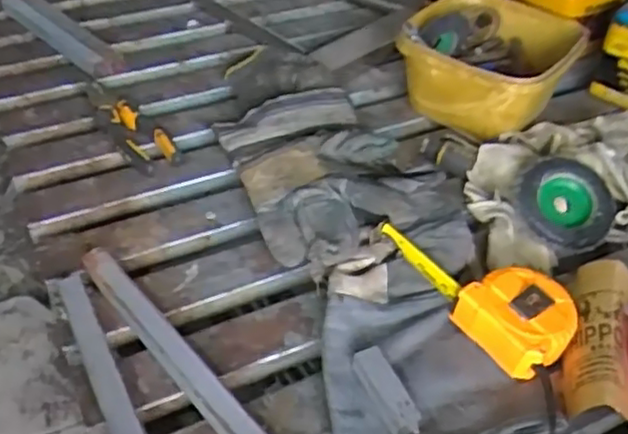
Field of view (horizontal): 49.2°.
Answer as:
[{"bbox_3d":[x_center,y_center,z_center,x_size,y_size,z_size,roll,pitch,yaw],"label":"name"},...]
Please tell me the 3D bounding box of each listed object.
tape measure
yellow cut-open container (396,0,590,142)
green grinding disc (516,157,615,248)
[{"bbox_3d":[0.138,0.061,0.556,0.078,0.042,0.149,-30,51,-31],"label":"tape measure"},{"bbox_3d":[0.197,-0.183,0.776,0.179,0.097,0.197,16,44,15],"label":"yellow cut-open container"},{"bbox_3d":[0.233,-0.011,0.637,0.086,0.026,0.082,2,72,-6],"label":"green grinding disc"}]

